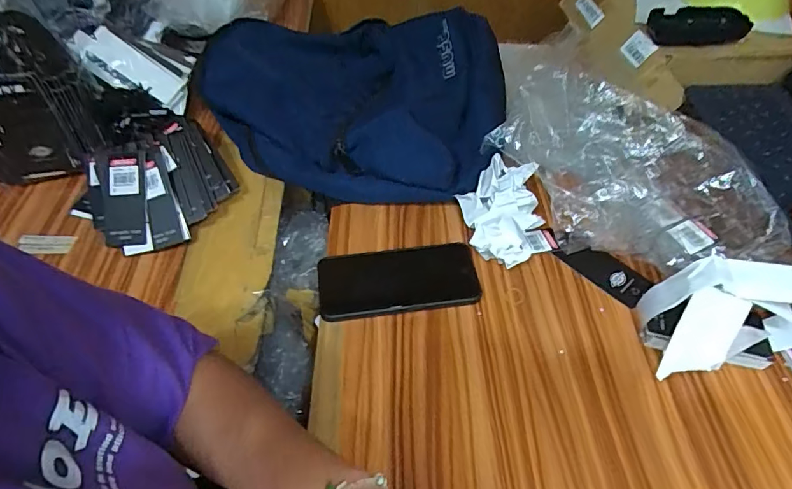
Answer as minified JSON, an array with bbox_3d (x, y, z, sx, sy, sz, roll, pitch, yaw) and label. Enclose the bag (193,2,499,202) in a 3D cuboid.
[{"bbox_3d":[-0.076,-0.211,0.624,0.415,0.095,0.292,11,51,8],"label":"bag"}]

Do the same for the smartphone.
[{"bbox_3d":[0.002,0.038,0.498,0.167,0.011,0.078,-9,55,-3],"label":"smartphone"}]

